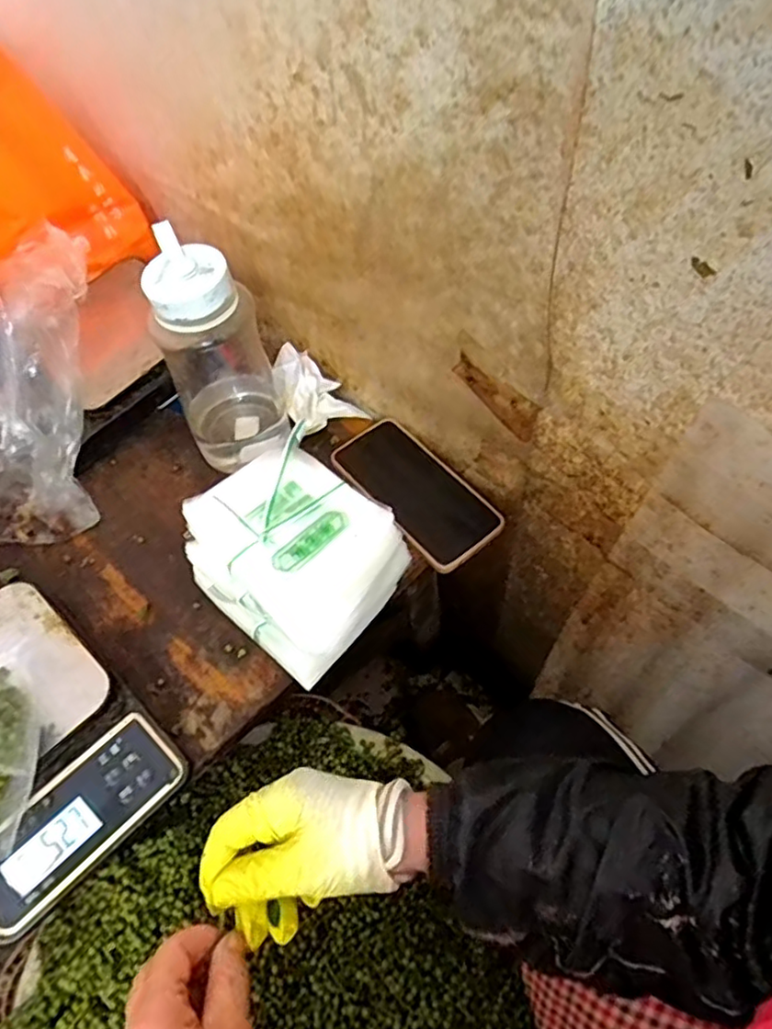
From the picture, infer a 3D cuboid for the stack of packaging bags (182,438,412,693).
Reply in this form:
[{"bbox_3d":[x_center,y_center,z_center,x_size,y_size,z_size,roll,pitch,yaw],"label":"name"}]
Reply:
[{"bbox_3d":[-0.074,0.036,0.514,0.155,0.091,0.128,37,65,24],"label":"stack of packaging bags"}]

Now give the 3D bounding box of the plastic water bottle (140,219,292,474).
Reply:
[{"bbox_3d":[-0.146,-0.130,0.563,0.086,0.221,0.079,-18,57,-9],"label":"plastic water bottle"}]

